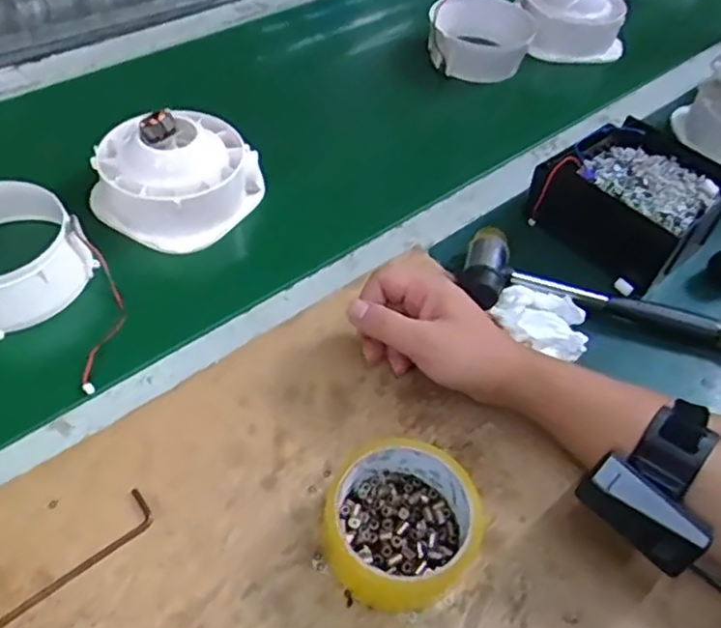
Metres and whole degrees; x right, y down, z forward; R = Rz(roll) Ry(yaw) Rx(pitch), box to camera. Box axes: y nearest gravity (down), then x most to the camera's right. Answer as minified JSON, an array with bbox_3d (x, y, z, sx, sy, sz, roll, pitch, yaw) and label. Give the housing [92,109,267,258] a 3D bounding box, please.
[{"bbox_3d":[-0.168,-0.137,0.577,0.127,0.071,0.127,27,54,15],"label":"housing"}]

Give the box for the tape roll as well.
[{"bbox_3d":[0.021,0.127,0.390,0.091,0.042,0.086,3,52,-3],"label":"tape roll"}]

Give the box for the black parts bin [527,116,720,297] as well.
[{"bbox_3d":[0.243,-0.104,0.582,0.140,0.066,0.138,-35,62,-28],"label":"black parts bin"}]

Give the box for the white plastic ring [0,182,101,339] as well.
[{"bbox_3d":[-0.281,-0.046,0.509,0.118,0.057,0.105,-24,58,-22],"label":"white plastic ring"}]

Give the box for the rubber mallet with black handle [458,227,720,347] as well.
[{"bbox_3d":[0.208,-0.013,0.528,0.248,0.033,0.077,11,52,4],"label":"rubber mallet with black handle"}]

